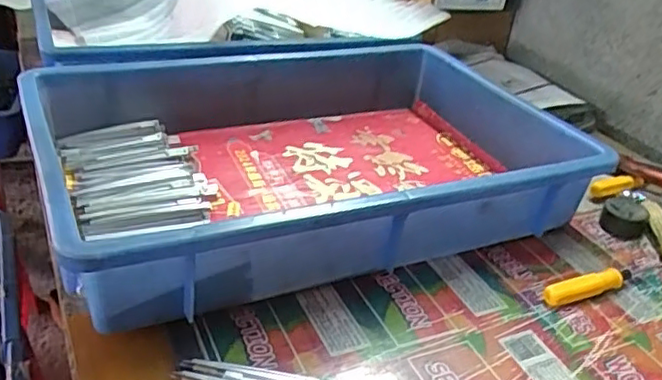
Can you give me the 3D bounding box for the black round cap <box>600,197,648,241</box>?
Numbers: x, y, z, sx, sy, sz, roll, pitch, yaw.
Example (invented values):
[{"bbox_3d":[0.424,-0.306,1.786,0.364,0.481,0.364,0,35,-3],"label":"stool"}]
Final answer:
[{"bbox_3d":[0.266,0.023,0.558,0.038,0.020,0.038,20,34,21],"label":"black round cap"}]

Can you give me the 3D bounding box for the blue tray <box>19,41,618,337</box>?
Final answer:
[{"bbox_3d":[-0.021,-0.039,0.548,0.429,0.082,0.313,-10,35,-25],"label":"blue tray"}]

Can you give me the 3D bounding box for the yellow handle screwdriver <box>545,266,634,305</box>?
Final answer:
[{"bbox_3d":[0.203,0.072,0.474,0.092,0.017,0.014,-9,34,-23],"label":"yellow handle screwdriver"}]

